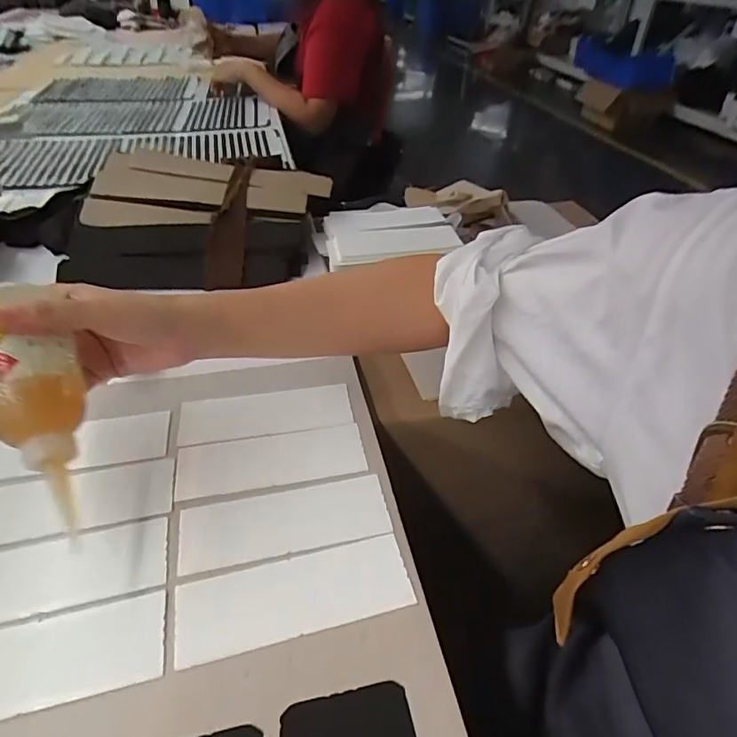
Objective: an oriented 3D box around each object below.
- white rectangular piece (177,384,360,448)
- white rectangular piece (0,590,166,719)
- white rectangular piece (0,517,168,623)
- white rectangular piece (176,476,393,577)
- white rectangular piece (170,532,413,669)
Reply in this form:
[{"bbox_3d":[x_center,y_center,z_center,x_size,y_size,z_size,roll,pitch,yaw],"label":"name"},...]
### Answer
[{"bbox_3d":[-0.091,0.038,0.461,0.148,0.005,0.054,-7,40,-9],"label":"white rectangular piece"},{"bbox_3d":[-0.195,0.170,0.298,0.144,0.006,0.051,-9,41,-12],"label":"white rectangular piece"},{"bbox_3d":[-0.211,0.136,0.340,0.146,0.006,0.051,-9,41,-12],"label":"white rectangular piece"},{"bbox_3d":[-0.060,0.110,0.371,0.146,0.004,0.053,-8,42,-10],"label":"white rectangular piece"},{"bbox_3d":[-0.047,0.144,0.330,0.146,0.006,0.051,-9,41,-12],"label":"white rectangular piece"}]

